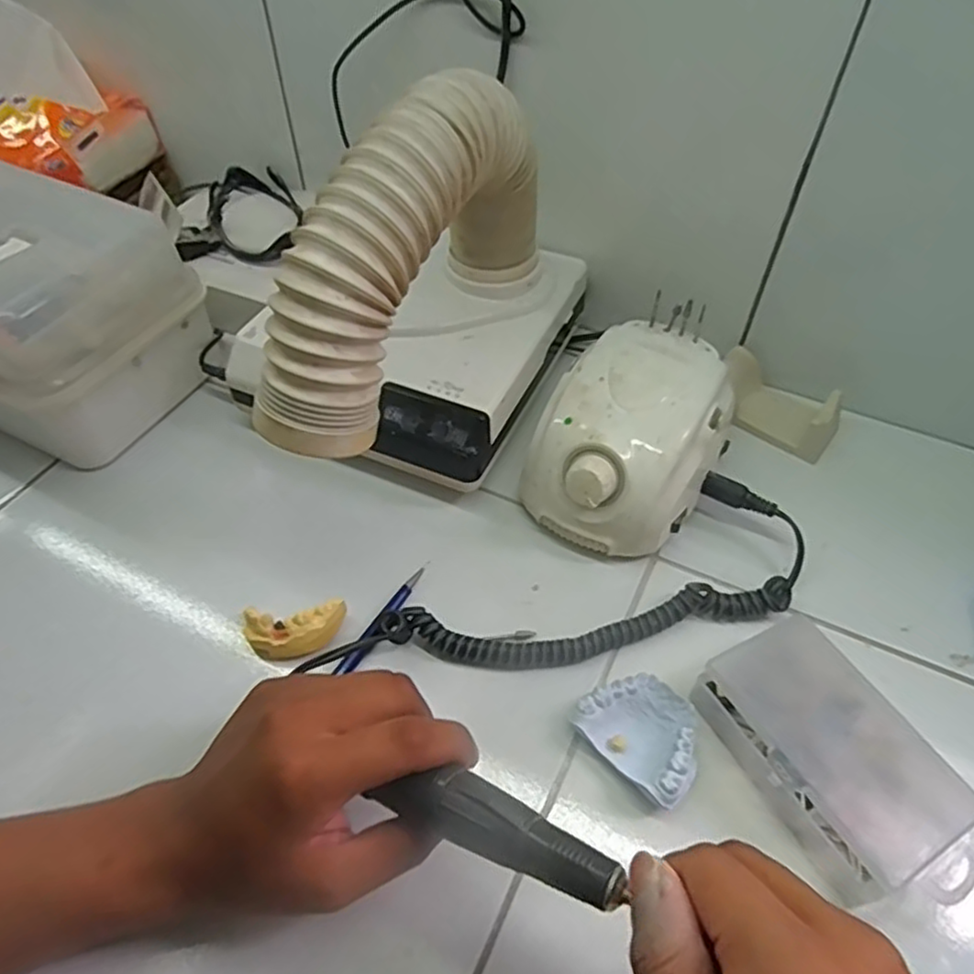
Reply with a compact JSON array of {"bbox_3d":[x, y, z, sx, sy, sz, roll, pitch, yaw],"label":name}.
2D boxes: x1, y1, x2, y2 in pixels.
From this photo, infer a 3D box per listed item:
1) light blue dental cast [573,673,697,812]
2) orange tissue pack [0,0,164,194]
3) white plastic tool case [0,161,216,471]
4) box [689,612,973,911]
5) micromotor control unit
[{"bbox_3d":[0.081,0.125,0.346,0.049,0.022,0.062,-36,59,-26],"label":"light blue dental cast"},{"bbox_3d":[-0.406,-0.344,0.595,0.168,0.106,0.116,20,53,15],"label":"orange tissue pack"},{"bbox_3d":[-0.350,-0.133,0.487,0.257,0.126,0.151,21,54,16],"label":"white plastic tool case"},{"bbox_3d":[0.167,0.131,0.331,0.079,0.034,0.133,-20,54,-16],"label":"box"},{"bbox_3d":[0.090,-0.031,0.433,0.105,0.083,0.134,26,55,20],"label":"micromotor control unit"}]

